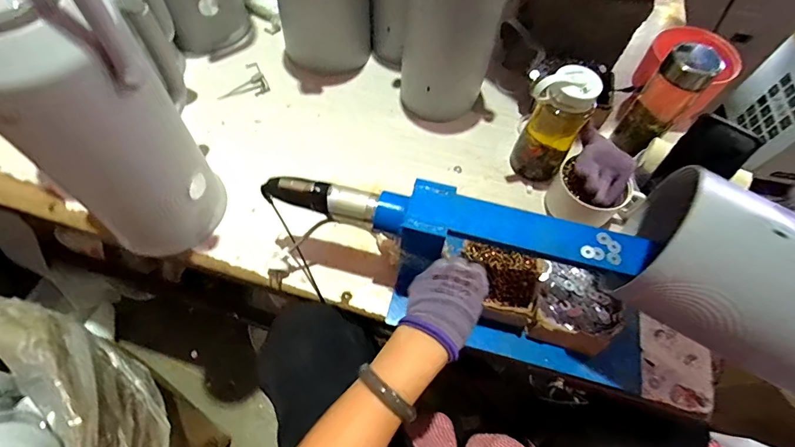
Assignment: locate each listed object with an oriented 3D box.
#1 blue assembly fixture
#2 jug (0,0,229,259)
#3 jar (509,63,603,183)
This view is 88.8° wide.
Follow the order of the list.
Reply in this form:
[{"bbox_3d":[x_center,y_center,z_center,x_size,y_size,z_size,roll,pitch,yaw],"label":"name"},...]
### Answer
[{"bbox_3d":[0.152,0.086,0.507,0.381,0.172,0.133,17,63,6],"label":"blue assembly fixture"},{"bbox_3d":[-0.347,-0.146,0.454,0.160,0.452,0.190,-20,65,-13],"label":"jug"},{"bbox_3d":[0.245,-0.150,0.649,0.083,0.188,0.074,35,66,15],"label":"jar"}]

